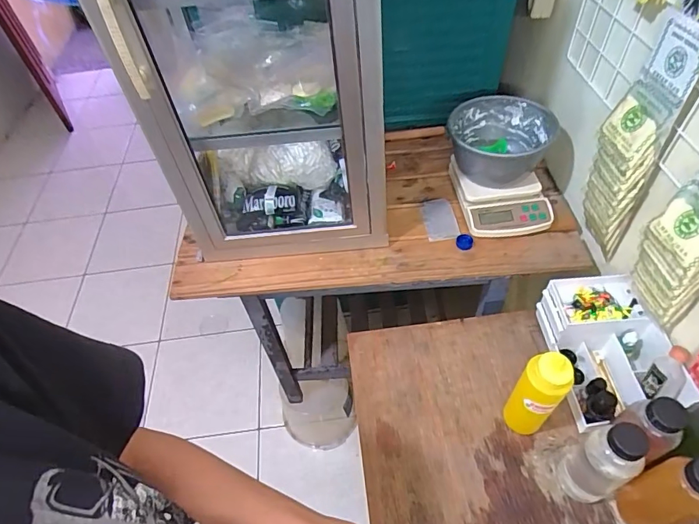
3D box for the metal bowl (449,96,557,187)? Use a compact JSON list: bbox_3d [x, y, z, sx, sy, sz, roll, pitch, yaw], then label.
[{"bbox_3d":[0.296,-0.240,0.886,0.186,0.098,0.186,-2,51,3],"label":"metal bowl"}]

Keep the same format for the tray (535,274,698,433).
[{"bbox_3d":[0.424,0.140,0.731,0.150,0.098,0.219,-6,51,0],"label":"tray"}]

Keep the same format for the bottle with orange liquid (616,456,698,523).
[{"bbox_3d":[0.392,0.285,0.542,0.051,0.195,0.066,-17,52,-9],"label":"bottle with orange liquid"}]

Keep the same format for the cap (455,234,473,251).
[{"bbox_3d":[0.220,-0.038,0.847,0.031,0.008,0.033,-2,51,3],"label":"cap"}]

